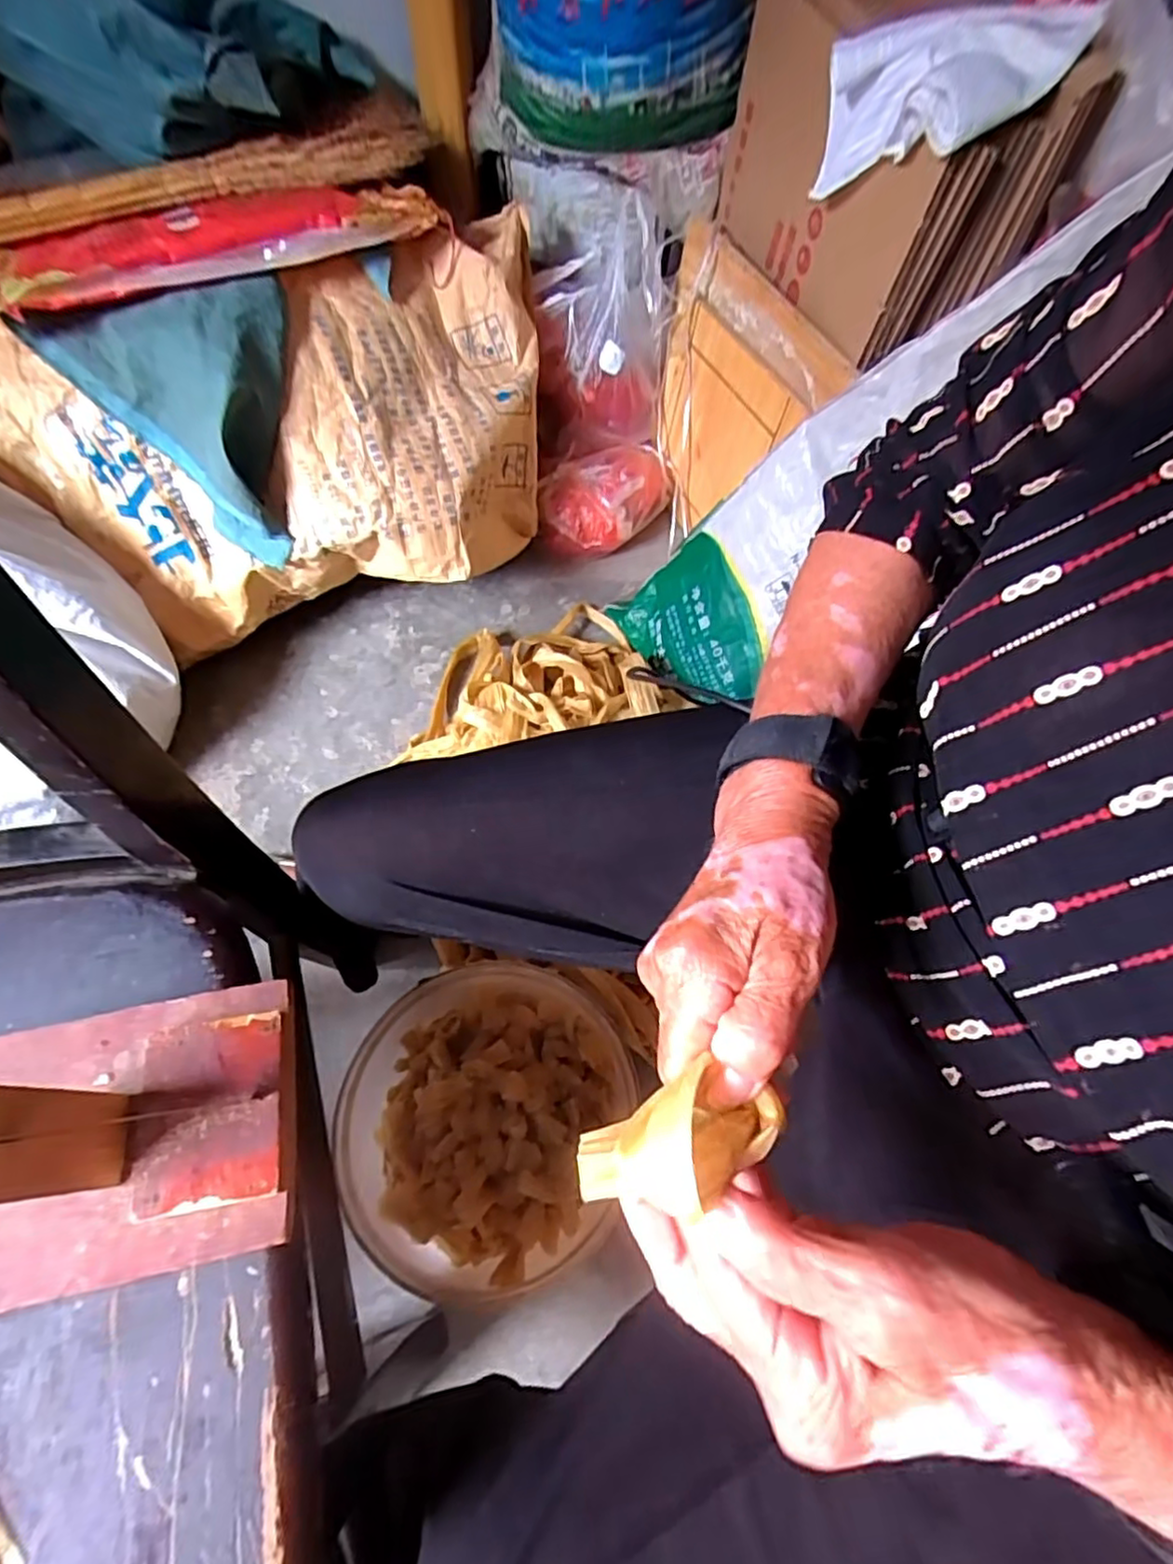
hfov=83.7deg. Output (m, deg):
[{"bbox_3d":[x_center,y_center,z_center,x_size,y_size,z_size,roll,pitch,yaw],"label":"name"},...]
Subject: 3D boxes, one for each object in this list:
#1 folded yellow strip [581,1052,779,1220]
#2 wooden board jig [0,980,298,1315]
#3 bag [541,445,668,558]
[{"bbox_3d":[0.030,0.115,0.212,0.067,0.026,0.034,-16,65,-1],"label":"folded yellow strip"},{"bbox_3d":[-0.317,0.167,0.264,0.358,0.100,0.120,-9,64,-8],"label":"wooden board jig"},{"bbox_3d":[0.030,-0.457,1.077,0.225,0.102,0.145,-12,64,-9],"label":"bag"}]

